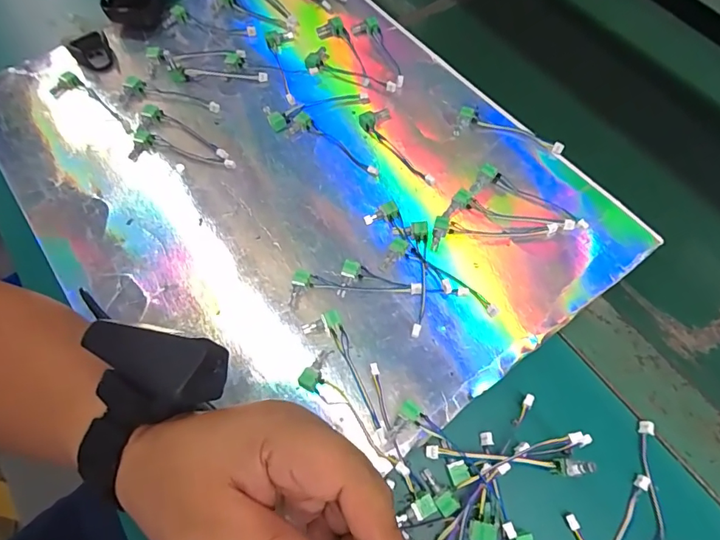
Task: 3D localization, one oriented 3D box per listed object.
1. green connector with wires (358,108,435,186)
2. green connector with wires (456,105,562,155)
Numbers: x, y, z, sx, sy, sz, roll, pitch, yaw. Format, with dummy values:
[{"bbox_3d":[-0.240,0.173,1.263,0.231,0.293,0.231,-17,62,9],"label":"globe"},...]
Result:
[{"bbox_3d":[0.030,-0.106,0.397,0.032,0.011,0.091,-23,65,-7],"label":"green connector with wires"},{"bbox_3d":[0.131,-0.124,0.402,0.091,0.012,0.026,14,66,11],"label":"green connector with wires"}]

